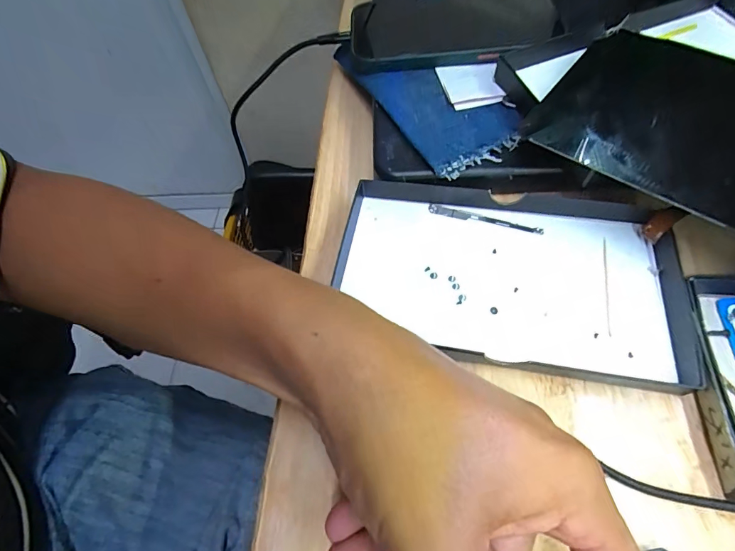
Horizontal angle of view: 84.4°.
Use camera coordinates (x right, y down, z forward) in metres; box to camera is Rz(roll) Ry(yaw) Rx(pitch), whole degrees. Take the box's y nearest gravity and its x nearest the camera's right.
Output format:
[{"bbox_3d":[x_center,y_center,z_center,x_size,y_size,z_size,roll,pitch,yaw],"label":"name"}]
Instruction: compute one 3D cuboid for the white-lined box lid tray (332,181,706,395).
[{"bbox_3d":[0.072,-0.005,0.222,0.176,0.016,0.105,9,61,9],"label":"white-lined box lid tray"}]

